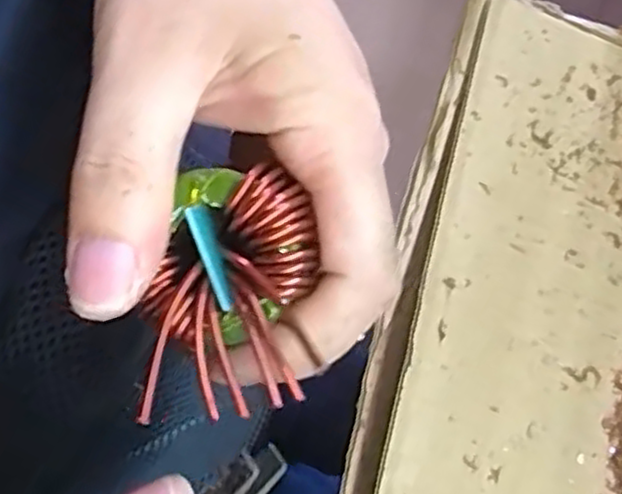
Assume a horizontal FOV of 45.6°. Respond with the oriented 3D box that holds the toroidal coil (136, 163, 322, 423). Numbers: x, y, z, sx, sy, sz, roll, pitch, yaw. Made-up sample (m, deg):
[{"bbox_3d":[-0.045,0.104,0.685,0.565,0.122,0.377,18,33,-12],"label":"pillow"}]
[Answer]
[{"bbox_3d":[-0.020,0.011,0.175,0.039,0.018,0.055,6,76,1],"label":"toroidal coil"}]

